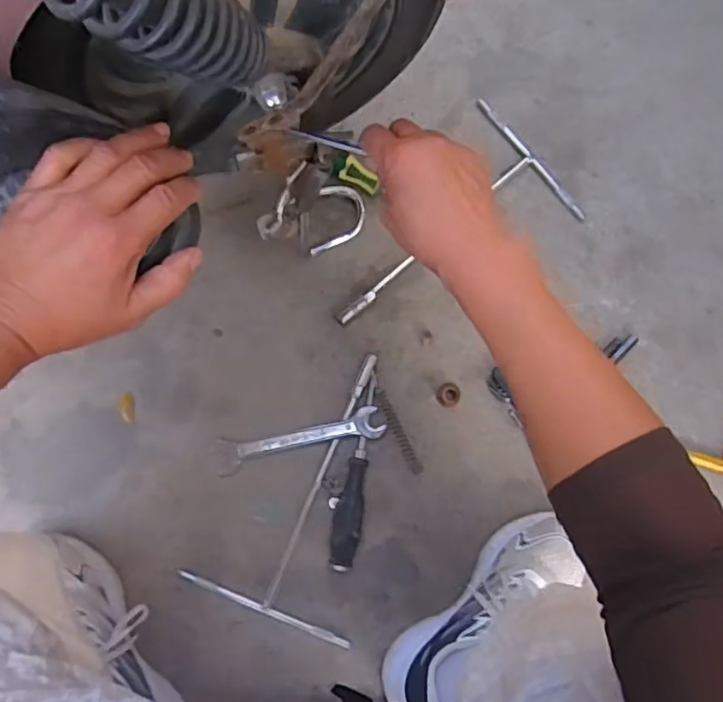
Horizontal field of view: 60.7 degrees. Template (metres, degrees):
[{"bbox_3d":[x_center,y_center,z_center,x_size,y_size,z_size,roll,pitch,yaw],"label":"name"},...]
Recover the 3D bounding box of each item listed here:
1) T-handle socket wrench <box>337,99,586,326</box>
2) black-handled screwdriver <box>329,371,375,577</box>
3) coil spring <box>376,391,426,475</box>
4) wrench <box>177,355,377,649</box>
[{"bbox_3d":[0.086,-0.132,0.697,0.296,0.013,0.178,-39,89,-5],"label":"T-handle socket wrench"},{"bbox_3d":[-0.008,0.129,0.660,0.030,0.034,0.206,9,85,-2],"label":"black-handled screwdriver"},{"bbox_3d":[0.041,0.090,0.681,0.014,0.011,0.100,-27,88,-5],"label":"coil spring"},{"bbox_3d":[-0.046,0.144,0.667,0.186,0.012,0.296,24,85,-1],"label":"wrench"}]

